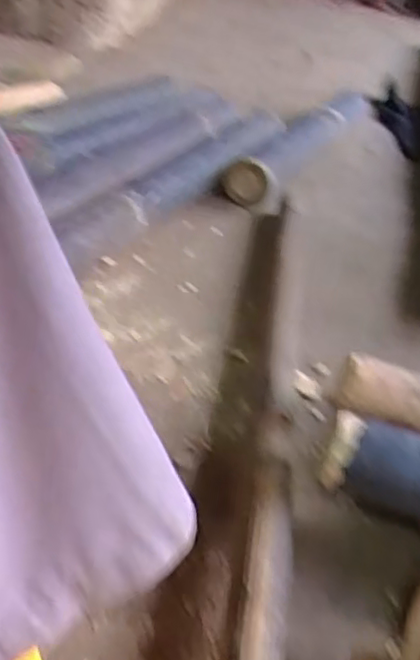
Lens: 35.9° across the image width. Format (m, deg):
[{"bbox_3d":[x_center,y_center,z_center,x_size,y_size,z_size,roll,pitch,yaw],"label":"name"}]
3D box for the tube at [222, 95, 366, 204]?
[{"bbox_3d":[0.172,-0.347,1.160,0.080,0.080,0.517,24,42,16],"label":"tube"}]

